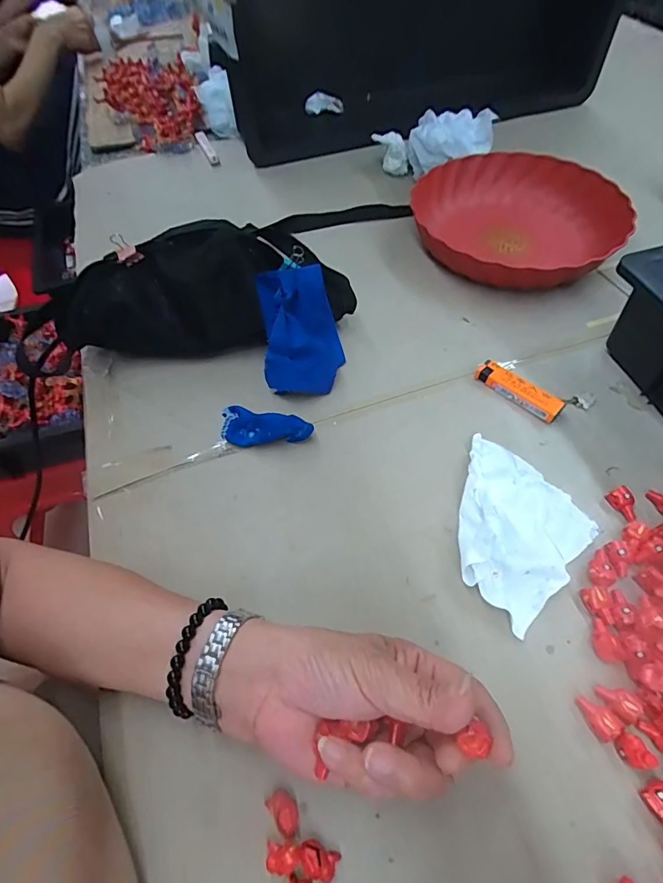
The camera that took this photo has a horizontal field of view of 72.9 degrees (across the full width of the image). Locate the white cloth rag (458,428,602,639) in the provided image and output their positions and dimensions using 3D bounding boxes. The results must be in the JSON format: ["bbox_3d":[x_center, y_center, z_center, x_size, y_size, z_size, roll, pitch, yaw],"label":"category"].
[{"bbox_3d":[0.131,0.057,0.336,0.116,0.028,0.109,-40,62,-20],"label":"white cloth rag"}]

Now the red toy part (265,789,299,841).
[{"bbox_3d":[-0.026,0.211,0.256,0.014,0.015,0.022,-40,63,-20],"label":"red toy part"}]

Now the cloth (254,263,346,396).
[{"bbox_3d":[-0.028,-0.108,0.426,0.071,0.080,0.113,-4,56,1],"label":"cloth"}]

